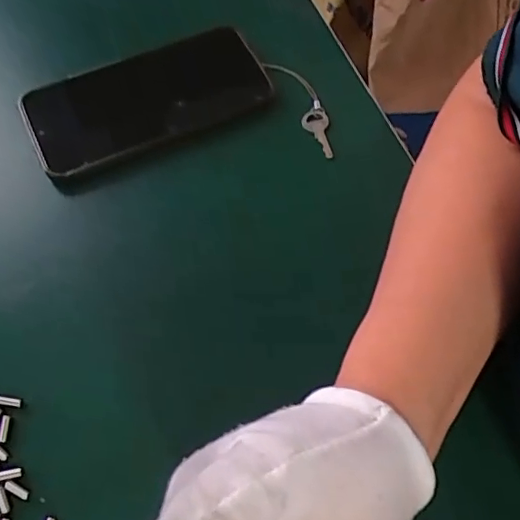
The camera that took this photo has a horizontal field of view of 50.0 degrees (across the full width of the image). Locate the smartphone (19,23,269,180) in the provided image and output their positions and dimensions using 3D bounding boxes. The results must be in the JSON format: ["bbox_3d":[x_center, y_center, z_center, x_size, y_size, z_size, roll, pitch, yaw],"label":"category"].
[{"bbox_3d":[-0.077,-0.109,0.374,0.155,0.011,0.075,-22,70,-9],"label":"smartphone"}]

